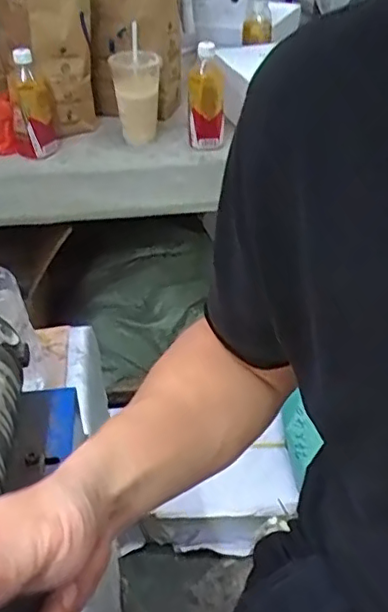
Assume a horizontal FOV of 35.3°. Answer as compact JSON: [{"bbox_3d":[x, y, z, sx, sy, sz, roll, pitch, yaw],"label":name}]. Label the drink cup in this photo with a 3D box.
[{"bbox_3d":[-0.102,-0.390,1.102,0.087,0.192,0.108,-4,37,-5],"label":"drink cup"}]

